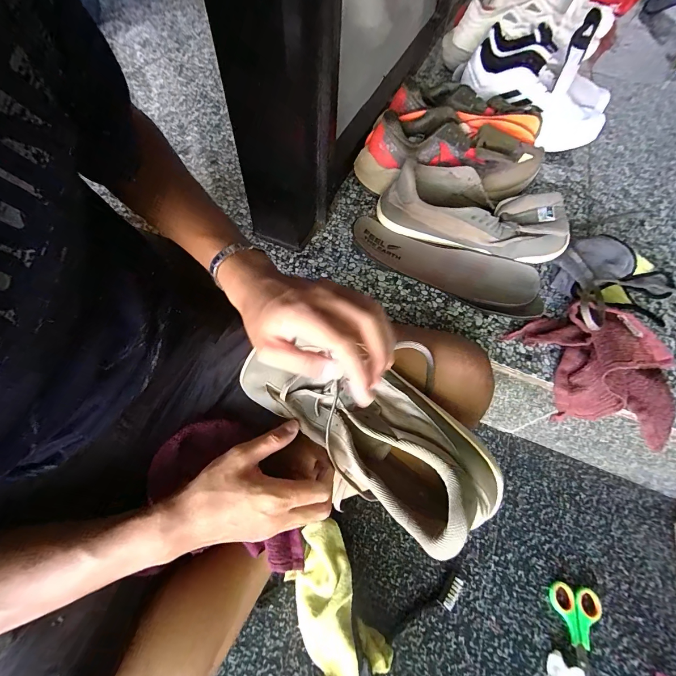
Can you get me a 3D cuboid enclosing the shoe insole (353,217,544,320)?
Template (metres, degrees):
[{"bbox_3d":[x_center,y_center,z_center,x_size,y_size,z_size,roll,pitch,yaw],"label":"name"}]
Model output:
[{"bbox_3d":[0.154,-0.110,0.474,0.275,0.025,0.098,25,62,11],"label":"shoe insole"}]

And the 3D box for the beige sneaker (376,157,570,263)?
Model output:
[{"bbox_3d":[0.198,-0.185,0.486,0.261,0.083,0.094,16,60,5],"label":"beige sneaker"}]

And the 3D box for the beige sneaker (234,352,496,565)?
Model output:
[{"bbox_3d":[0.020,0.091,0.321,0.256,0.098,0.121,18,59,25],"label":"beige sneaker"}]

